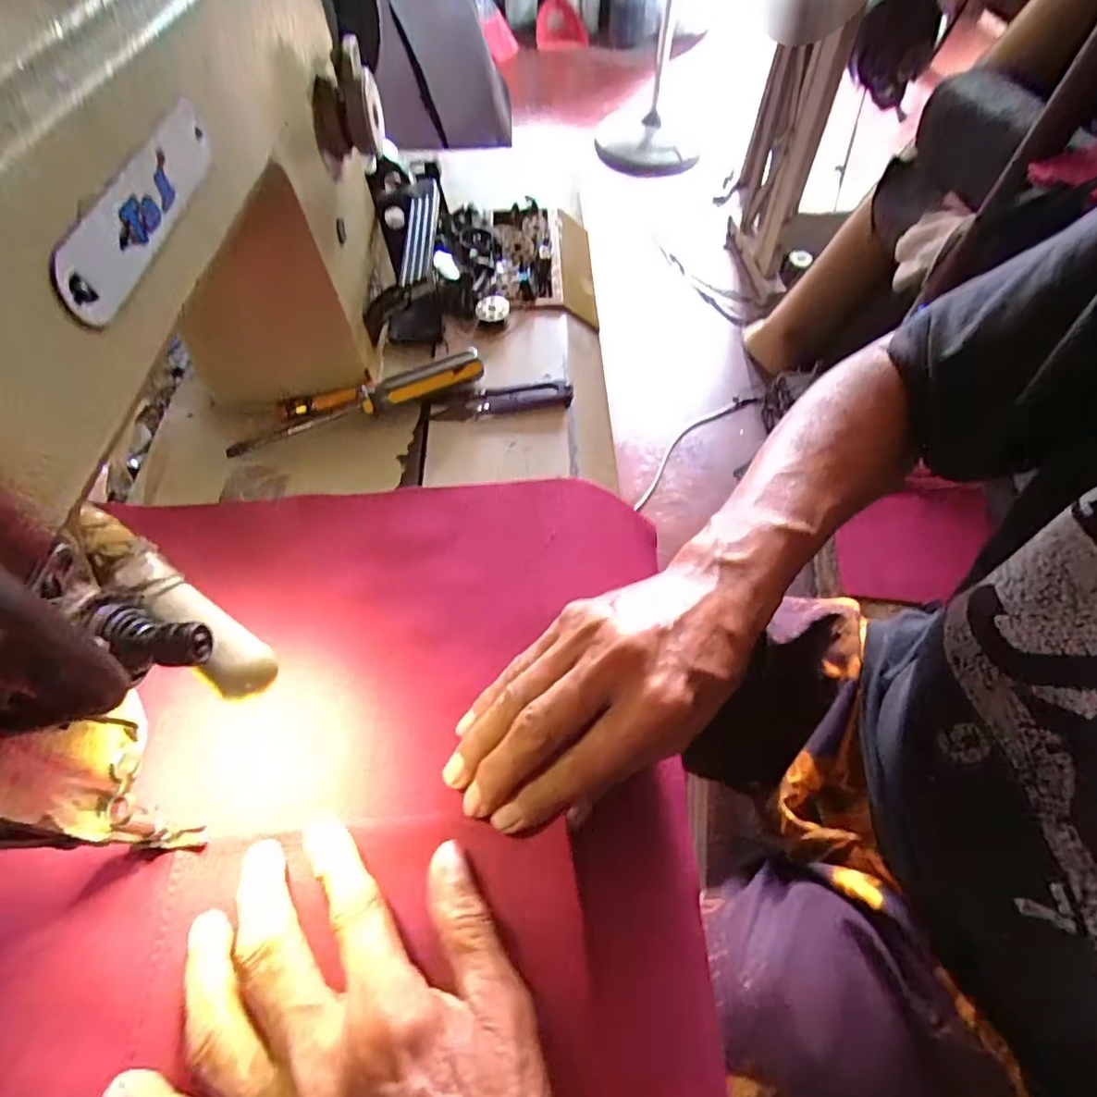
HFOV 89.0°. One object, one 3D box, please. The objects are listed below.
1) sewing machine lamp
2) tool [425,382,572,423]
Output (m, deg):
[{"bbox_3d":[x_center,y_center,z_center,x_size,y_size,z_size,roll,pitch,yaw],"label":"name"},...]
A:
[{"bbox_3d":[-0.122,0.015,0.176,0.087,0.020,0.018,32,64,17],"label":"sewing machine lamp"},{"bbox_3d":[-0.031,-0.100,0.376,0.092,0.005,0.023,-9,58,-6],"label":"tool"}]

